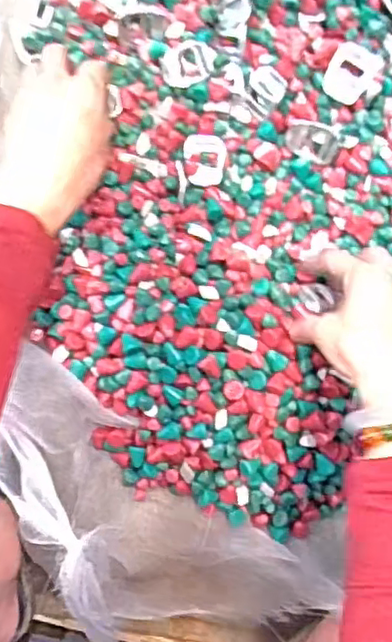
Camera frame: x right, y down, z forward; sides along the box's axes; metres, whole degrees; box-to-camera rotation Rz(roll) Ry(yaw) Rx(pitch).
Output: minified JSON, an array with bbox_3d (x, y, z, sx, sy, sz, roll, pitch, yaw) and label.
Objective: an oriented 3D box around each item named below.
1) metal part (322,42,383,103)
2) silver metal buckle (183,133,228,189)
[{"bbox_3d":[0.116,-0.186,0.465,0.034,0.008,0.046,35,91,-3],"label":"metal part"},{"bbox_3d":[0.007,-0.128,0.498,0.032,0.005,0.040,0,90,-3],"label":"silver metal buckle"}]

